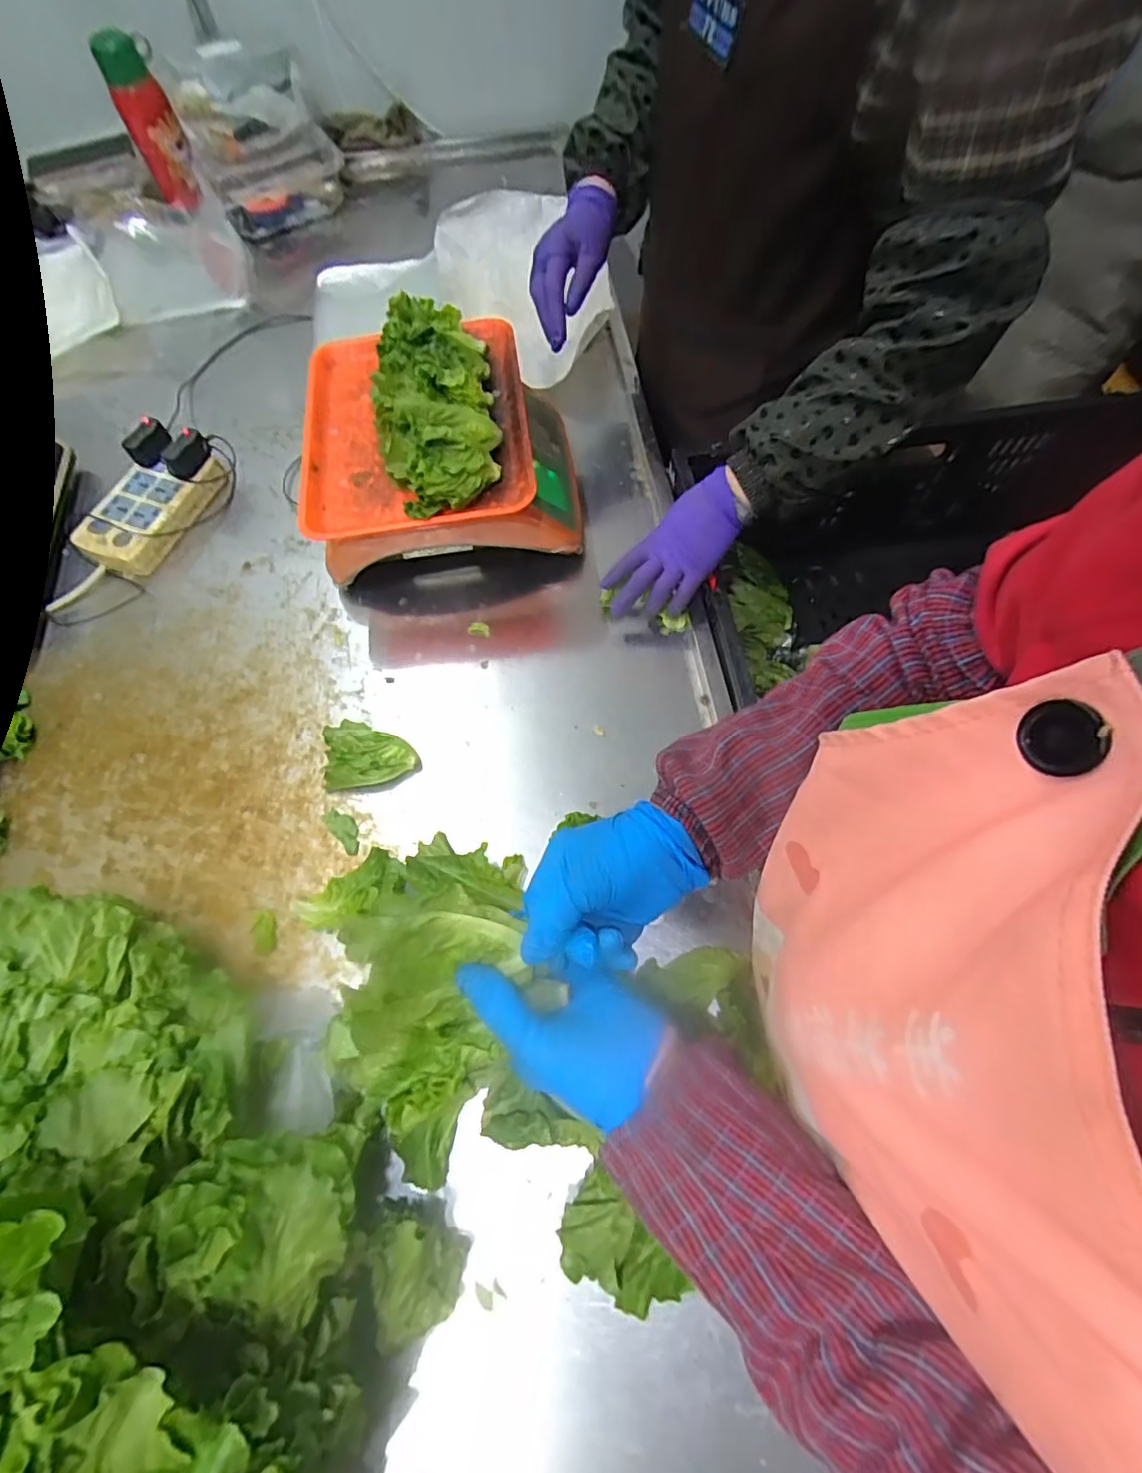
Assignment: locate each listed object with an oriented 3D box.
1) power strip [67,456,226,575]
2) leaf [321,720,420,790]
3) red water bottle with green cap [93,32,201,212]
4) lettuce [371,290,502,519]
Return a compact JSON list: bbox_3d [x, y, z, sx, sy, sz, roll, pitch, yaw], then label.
[{"bbox_3d":[-0.518,-0.283,0.724,0.109,0.040,0.178,20,69,11],"label":"power strip"},{"bbox_3d":[-0.197,0.016,0.582,0.088,0.029,0.067,-4,66,1],"label":"leaf"},{"bbox_3d":[-0.651,-0.958,0.920,0.083,0.191,0.091,-16,41,-4],"label":"red water bottle with green cap"},{"bbox_3d":[-0.140,-0.352,0.586,0.121,0.074,0.276,-10,66,-2],"label":"lettuce"}]

